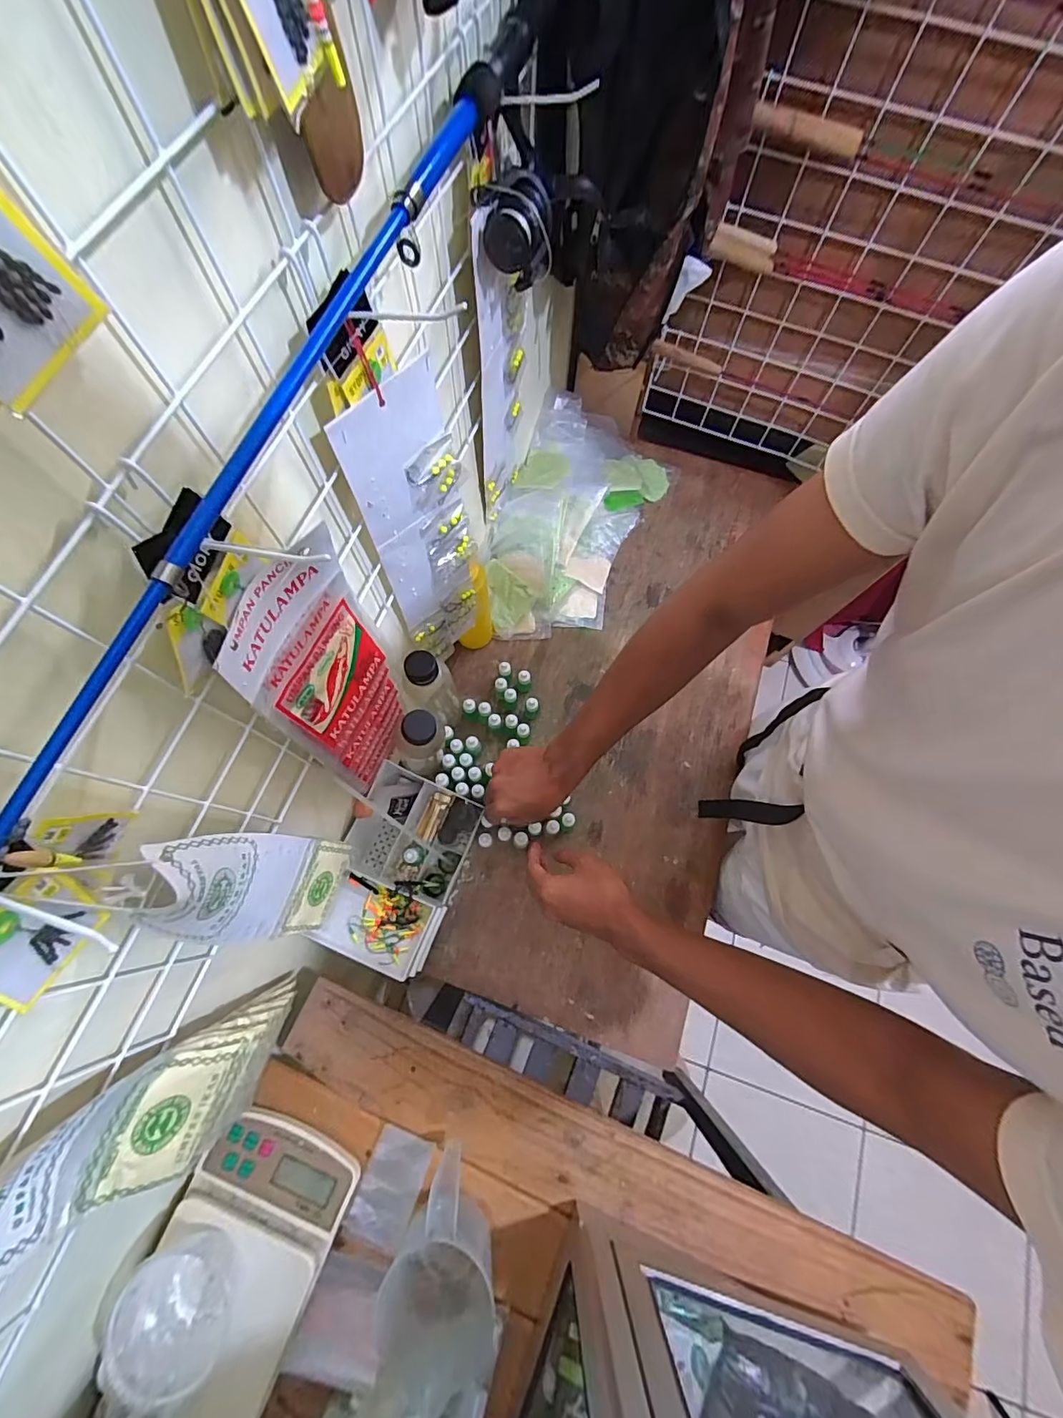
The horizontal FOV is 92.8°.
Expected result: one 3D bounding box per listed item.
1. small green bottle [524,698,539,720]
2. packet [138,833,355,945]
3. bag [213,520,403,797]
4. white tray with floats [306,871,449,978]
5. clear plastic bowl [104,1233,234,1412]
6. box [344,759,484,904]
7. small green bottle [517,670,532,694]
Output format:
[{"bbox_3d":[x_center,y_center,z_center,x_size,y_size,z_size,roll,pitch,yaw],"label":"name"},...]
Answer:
[{"bbox_3d":[0.000,-0.002,0.766,0.019,0.047,0.019,5,71,0],"label":"small green bottle"},{"bbox_3d":[-0.225,0.153,0.435,0.031,0.288,0.090,5,71,0],"label":"packet"},{"bbox_3d":[-0.168,-0.012,0.466,0.023,0.338,0.120,25,72,7],"label":"bag"},{"bbox_3d":[-0.183,0.261,0.613,0.131,0.031,0.089,20,72,6],"label":"white tray with floats"},{"bbox_3d":[-0.310,0.527,0.450,0.083,0.067,0.087,0,71,-1],"label":"clear plastic bowl"},{"bbox_3d":[-0.164,0.166,0.684,0.150,0.095,0.140,21,72,6],"label":"box"},{"bbox_3d":[-0.011,-0.042,0.779,0.021,0.052,0.018,1,71,-1],"label":"small green bottle"}]

